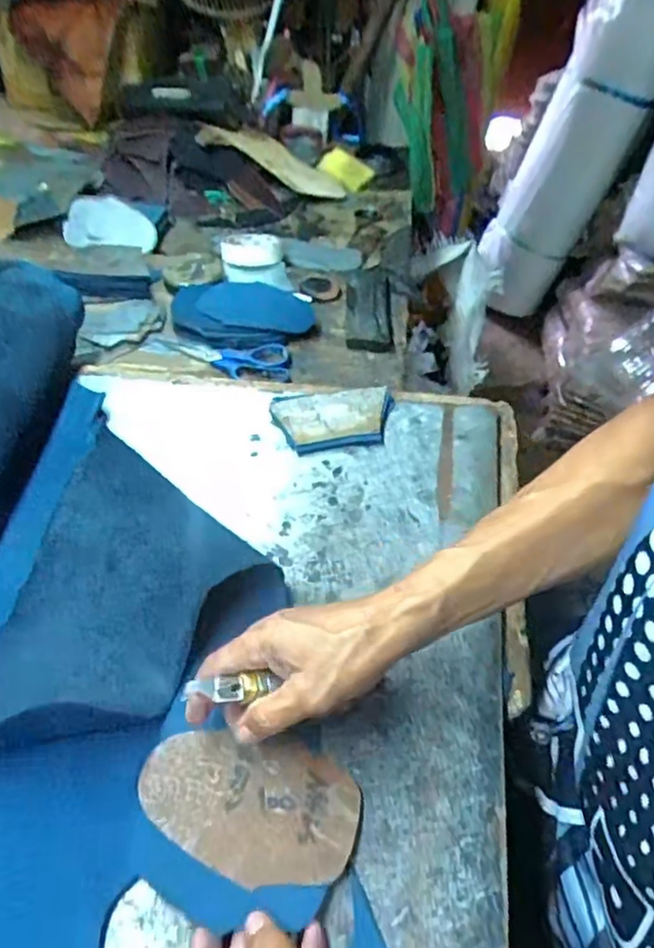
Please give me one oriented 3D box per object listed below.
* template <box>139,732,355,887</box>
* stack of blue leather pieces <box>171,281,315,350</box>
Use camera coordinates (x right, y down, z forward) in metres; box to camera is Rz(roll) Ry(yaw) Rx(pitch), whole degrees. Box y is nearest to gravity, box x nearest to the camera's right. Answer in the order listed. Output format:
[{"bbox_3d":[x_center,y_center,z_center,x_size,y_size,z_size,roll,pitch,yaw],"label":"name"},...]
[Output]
[{"bbox_3d":[-0.050,0.209,0.401,0.137,0.012,0.082,8,49,3],"label":"template"},{"bbox_3d":[-0.102,-0.193,0.759,0.164,0.025,0.108,-1,51,-7],"label":"stack of blue leather pieces"}]

